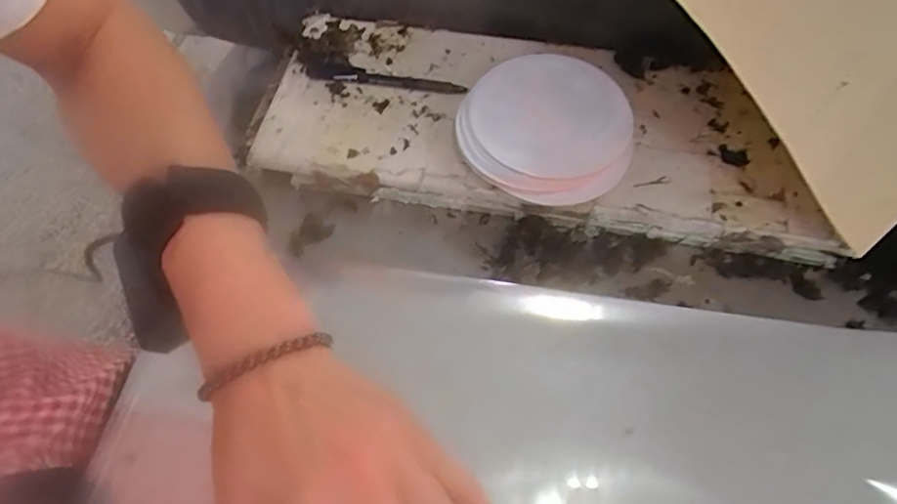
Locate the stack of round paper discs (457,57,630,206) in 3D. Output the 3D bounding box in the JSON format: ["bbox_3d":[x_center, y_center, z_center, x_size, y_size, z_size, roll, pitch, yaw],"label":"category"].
[{"bbox_3d":[0.075,-0.097,0.429,0.125,0.026,0.124,15,62,9],"label":"stack of round paper discs"}]

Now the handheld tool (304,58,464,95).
[{"bbox_3d":[-0.054,-0.147,0.470,0.135,0.008,0.021,6,61,4],"label":"handheld tool"}]

